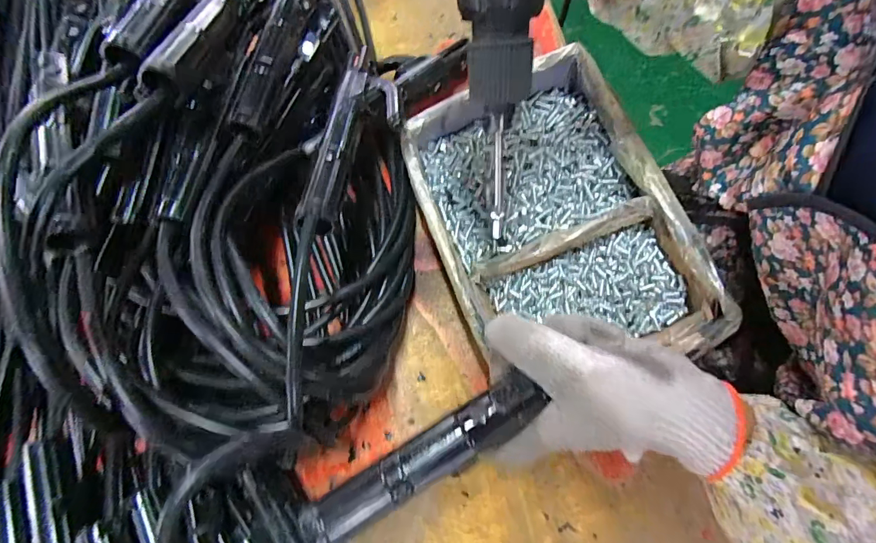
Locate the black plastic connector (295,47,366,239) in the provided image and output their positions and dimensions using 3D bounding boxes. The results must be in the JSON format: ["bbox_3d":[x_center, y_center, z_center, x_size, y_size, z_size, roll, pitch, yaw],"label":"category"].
[{"bbox_3d":[-0.075,-0.111,0.336,0.022,0.019,0.192,3,57,2],"label":"black plastic connector"}]

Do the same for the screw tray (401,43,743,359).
[{"bbox_3d":[0.086,-0.041,0.344,0.169,0.059,0.243,-23,76,3],"label":"screw tray"}]

